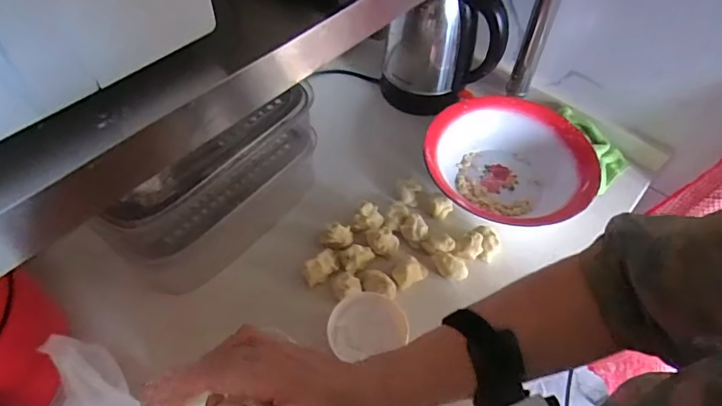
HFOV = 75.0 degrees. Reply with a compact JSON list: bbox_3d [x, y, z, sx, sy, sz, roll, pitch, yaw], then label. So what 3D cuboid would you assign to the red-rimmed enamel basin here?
[{"bbox_3d":[0.230,-0.067,0.738,0.236,0.083,0.258,1,53,-1],"label":"red-rimmed enamel basin"}]

